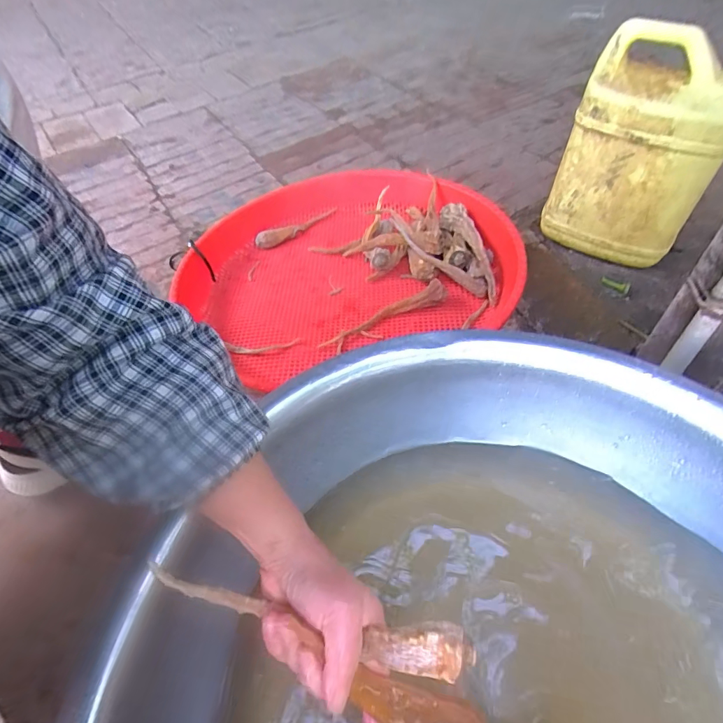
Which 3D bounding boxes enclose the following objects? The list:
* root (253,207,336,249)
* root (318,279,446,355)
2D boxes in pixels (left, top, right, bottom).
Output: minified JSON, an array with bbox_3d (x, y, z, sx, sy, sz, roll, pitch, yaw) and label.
[{"bbox_3d":[-0.122,-0.246,0.816,0.156,0.025,0.023,-25,54,-14],"label":"root"},{"bbox_3d":[0.029,-0.062,0.623,0.189,0.024,0.028,-26,55,2],"label":"root"}]

